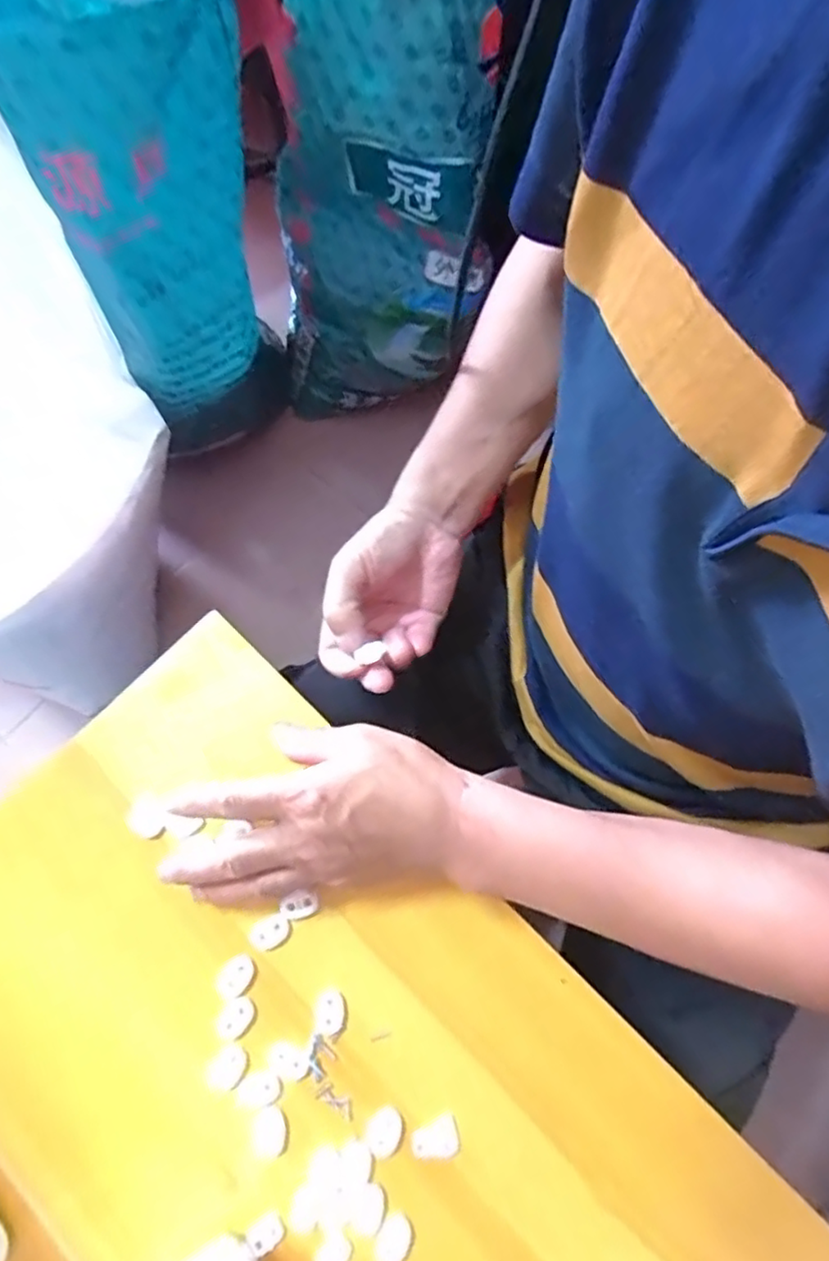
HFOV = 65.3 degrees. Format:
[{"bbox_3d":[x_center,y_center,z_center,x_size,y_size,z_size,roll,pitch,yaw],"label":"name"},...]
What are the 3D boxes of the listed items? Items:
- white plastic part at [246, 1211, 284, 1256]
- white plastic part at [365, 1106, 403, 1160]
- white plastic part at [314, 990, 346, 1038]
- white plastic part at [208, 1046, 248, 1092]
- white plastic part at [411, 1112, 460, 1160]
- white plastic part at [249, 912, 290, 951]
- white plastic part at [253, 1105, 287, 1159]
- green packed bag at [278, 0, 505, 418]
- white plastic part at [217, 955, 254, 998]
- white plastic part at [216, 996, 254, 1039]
[{"bbox_3d":[-0.081,0.329,0.353,0.019,0.005,0.016,-36,78,-8],"label":"white plastic part"},{"bbox_3d":[-0.017,0.283,0.366,0.021,0.004,0.021,0,75,1],"label":"white plastic part"},{"bbox_3d":[-0.050,0.224,0.380,0.017,0.004,0.023,0,75,1],"label":"white plastic part"},{"bbox_3d":[-0.107,0.252,0.372,0.018,0.005,0.022,36,79,10],"label":"white plastic part"},{"bbox_3d":[0.012,0.288,0.366,0.026,0.005,0.017,-25,76,-5],"label":"white plastic part"},{"bbox_3d":[-0.088,0.181,0.390,0.025,0.004,0.017,-27,77,-6],"label":"white plastic part"},{"bbox_3d":[-0.082,0.283,0.366,0.018,0.004,0.023,-3,75,0],"label":"white plastic part"},{"bbox_3d":[-0.049,-0.483,0.755,0.257,0.541,0.177,4,76,2],"label":"green packed bag"},{"bbox_3d":[-0.107,0.205,0.383,0.018,0.004,0.023,37,79,10],"label":"white plastic part"},{"bbox_3d":[-0.105,0.227,0.379,0.017,0.005,0.022,37,79,10],"label":"white plastic part"}]

